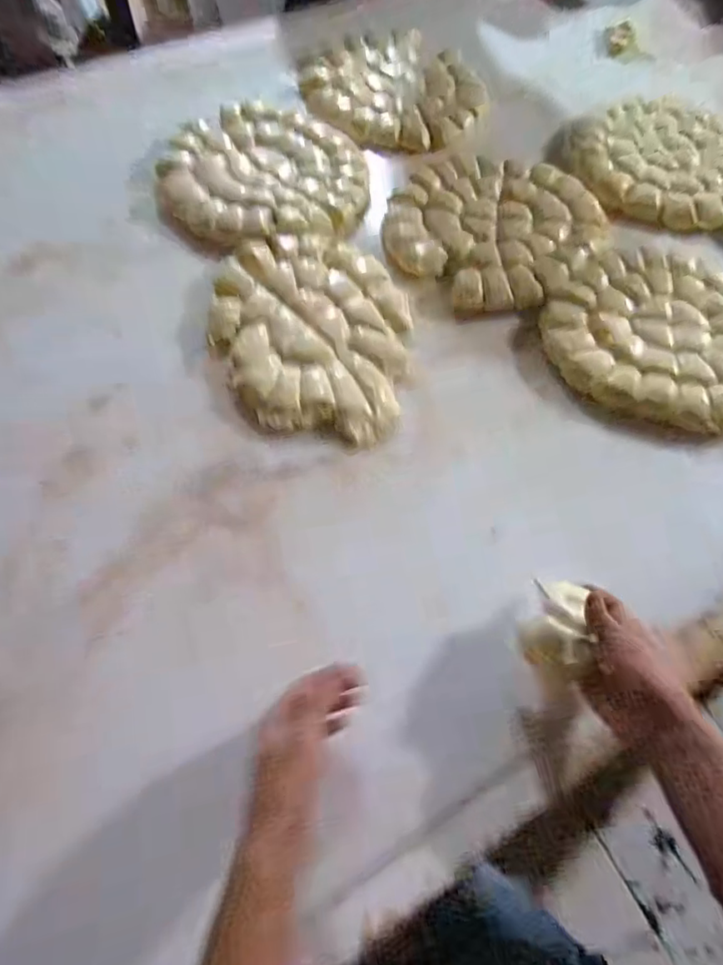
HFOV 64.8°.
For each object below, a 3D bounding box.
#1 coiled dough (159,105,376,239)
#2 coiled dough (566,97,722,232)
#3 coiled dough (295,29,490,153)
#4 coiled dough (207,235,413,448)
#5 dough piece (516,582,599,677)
[{"bbox_3d":[-0.137,-0.431,0.801,0.286,0.043,0.280,-11,65,-8],"label":"coiled dough"},{"bbox_3d":[0.439,-0.485,0.844,0.253,0.041,0.266,24,65,9],"label":"coiled dough"},{"bbox_3d":[0.057,-0.622,0.899,0.264,0.031,0.294,-38,71,-19],"label":"coiled dough"},{"bbox_3d":[-0.060,-0.181,0.670,0.226,0.022,0.283,3,64,-1],"label":"coiled dough"},{"bbox_3d":[0.161,0.118,0.472,0.052,0.022,0.073,13,64,4],"label":"dough piece"}]

